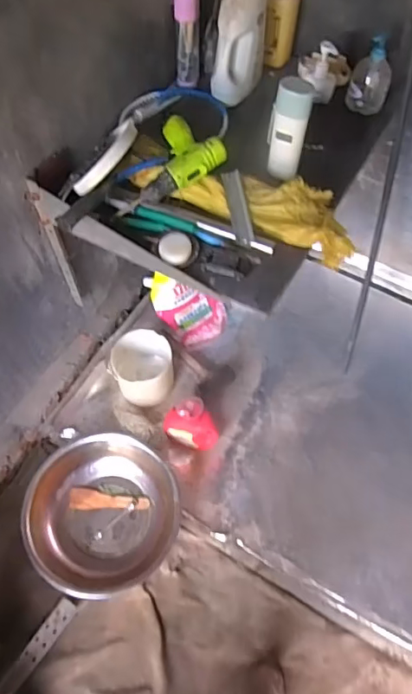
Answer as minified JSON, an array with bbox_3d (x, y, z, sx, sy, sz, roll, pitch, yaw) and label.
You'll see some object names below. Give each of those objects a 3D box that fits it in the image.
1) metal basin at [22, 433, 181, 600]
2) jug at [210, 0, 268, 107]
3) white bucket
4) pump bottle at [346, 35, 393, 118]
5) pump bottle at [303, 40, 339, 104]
[{"bbox_3d":[-0.249,0.406,1.256,0.357,0.122,0.351,1,59,-1],"label":"metal basin"},{"bbox_3d":[0.071,-0.657,1.079,0.069,0.247,0.129,33,64,17],"label":"jug"},{"bbox_3d":[-0.176,0.053,1.408,0.168,0.134,0.177,1,59,-1],"label":"white bucket"},{"bbox_3d":[0.362,-0.591,1.126,0.087,0.141,0.075,17,60,9],"label":"pump bottle"},{"bbox_3d":[0.252,-0.595,1.116,0.068,0.109,0.059,-15,60,-6],"label":"pump bottle"}]

